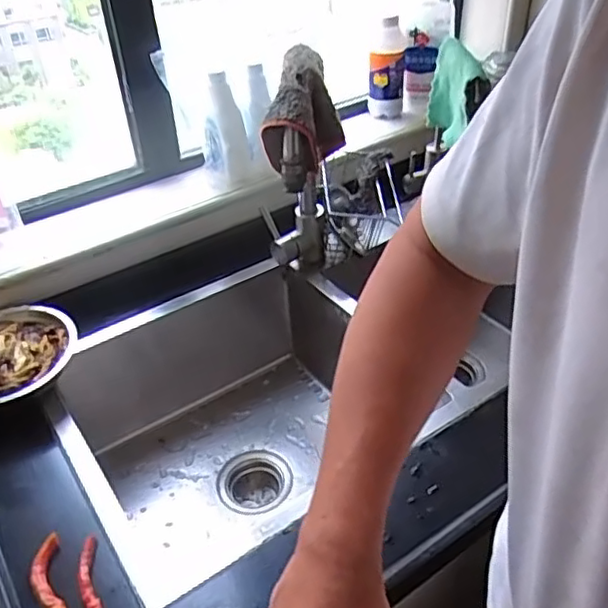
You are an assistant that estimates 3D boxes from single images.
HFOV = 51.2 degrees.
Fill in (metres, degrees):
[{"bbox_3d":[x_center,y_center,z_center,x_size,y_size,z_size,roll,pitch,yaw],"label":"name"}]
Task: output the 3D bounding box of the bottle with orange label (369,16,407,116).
[{"bbox_3d":[0.148,-0.419,1.124,0.061,0.168,0.077,3,39,7],"label":"bottle with orange label"}]

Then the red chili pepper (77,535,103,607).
[{"bbox_3d":[-0.205,0.262,0.605,0.019,0.014,0.087,-14,40,-14],"label":"red chili pepper"}]

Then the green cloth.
[{"bbox_3d":[0.212,-0.297,0.896,0.027,0.139,0.129,-6,39,-5],"label":"green cloth"}]

